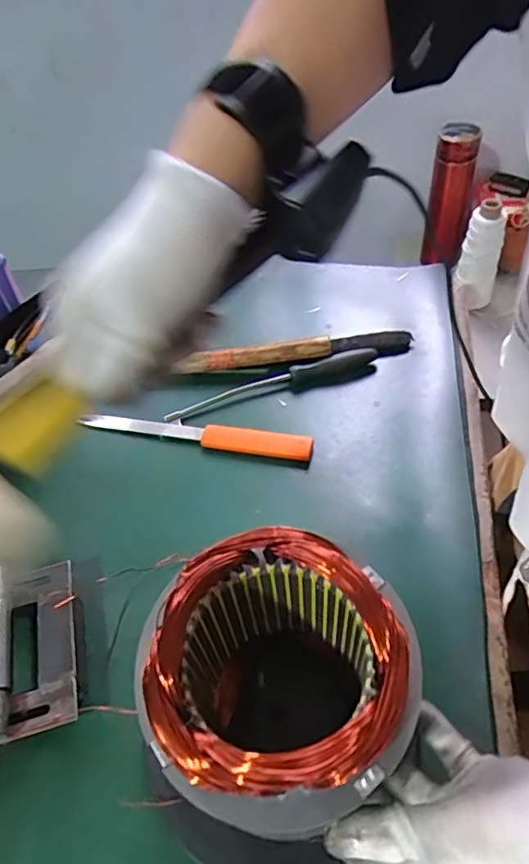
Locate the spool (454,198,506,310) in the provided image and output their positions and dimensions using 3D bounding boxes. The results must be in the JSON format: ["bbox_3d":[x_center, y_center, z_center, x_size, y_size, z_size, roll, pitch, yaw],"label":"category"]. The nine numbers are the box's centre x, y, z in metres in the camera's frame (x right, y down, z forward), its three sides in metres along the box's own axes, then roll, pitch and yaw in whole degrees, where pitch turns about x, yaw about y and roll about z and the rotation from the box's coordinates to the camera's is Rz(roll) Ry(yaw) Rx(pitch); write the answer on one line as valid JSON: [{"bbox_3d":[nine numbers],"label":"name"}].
[{"bbox_3d":[0.335,-0.270,0.862,0.061,0.158,0.050,19,55,19],"label":"spool"}]

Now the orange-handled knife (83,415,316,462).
[{"bbox_3d":[-0.070,0.003,0.597,0.245,0.026,0.024,8,53,12],"label":"orange-handled knife"}]

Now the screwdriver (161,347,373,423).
[{"bbox_3d":[0.009,-0.057,0.632,0.247,0.022,0.025,-17,52,-9],"label":"screwdriver"}]

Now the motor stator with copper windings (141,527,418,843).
[{"bbox_3d":[0.011,0.157,0.348,0.136,0.164,0.130,-3,51,3],"label":"motor stator with copper windings"}]

